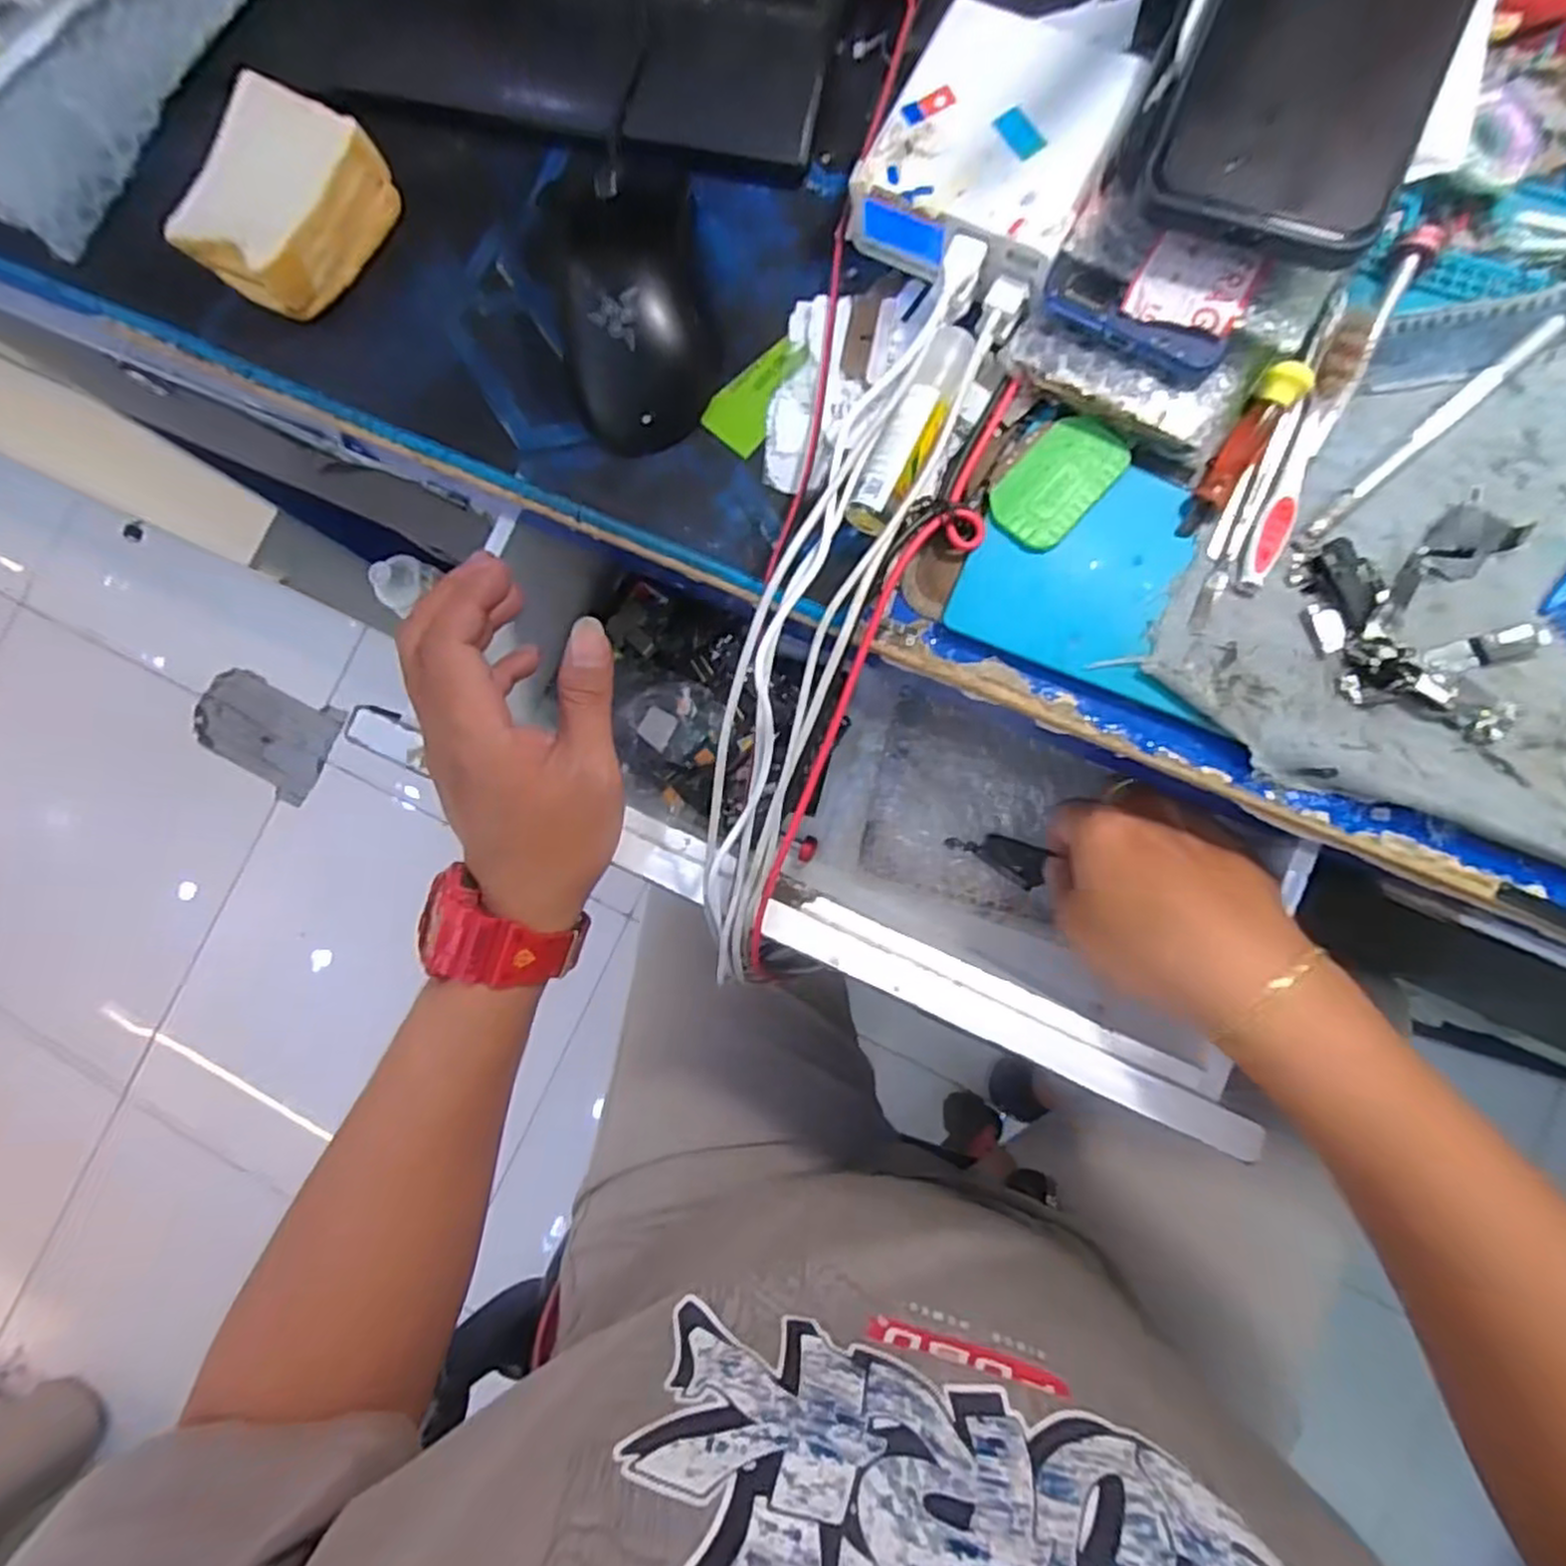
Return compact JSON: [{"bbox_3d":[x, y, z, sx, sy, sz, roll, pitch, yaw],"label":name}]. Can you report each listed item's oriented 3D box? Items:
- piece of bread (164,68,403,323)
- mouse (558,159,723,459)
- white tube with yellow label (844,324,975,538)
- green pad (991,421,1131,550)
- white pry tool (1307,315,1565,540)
[{"bbox_3d":[-0.232,-0.267,0.343,0.076,0.034,0.087,32,88,9],"label":"piece of bread"},{"bbox_3d":[-0.065,-0.212,0.324,0.068,0.035,0.123,1,84,6],"label":"mouse"},{"bbox_3d":[0.054,-0.146,0.306,0.025,0.018,0.088,25,87,8],"label":"white tube with yellow label"},{"bbox_3d":[0.112,-0.124,0.305,0.035,0.004,0.058,43,90,9],"label":"green pad"},{"bbox_3d":[0.250,-0.136,0.287,0.120,0.006,0.008,-41,81,1],"label":"white pry tool"}]

